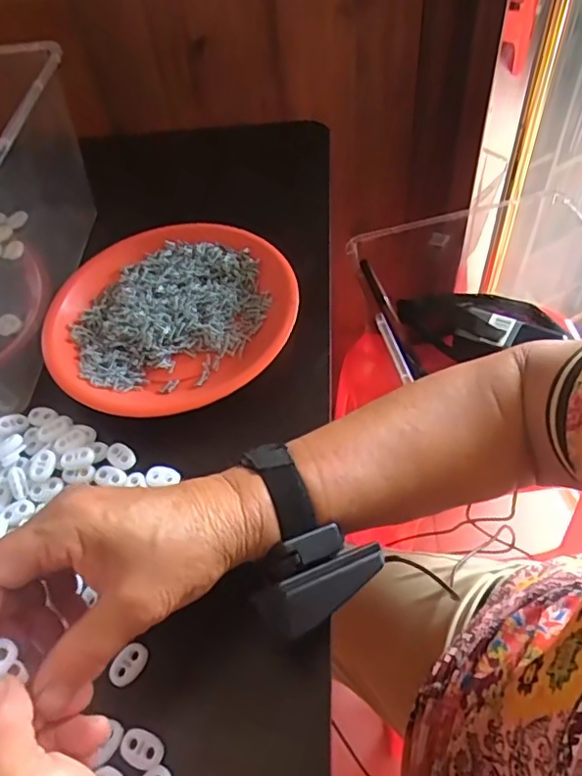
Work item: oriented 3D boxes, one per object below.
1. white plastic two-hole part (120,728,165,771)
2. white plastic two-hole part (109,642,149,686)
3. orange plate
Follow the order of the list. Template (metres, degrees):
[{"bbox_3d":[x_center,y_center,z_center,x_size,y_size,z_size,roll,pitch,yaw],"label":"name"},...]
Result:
[{"bbox_3d":[-0.075,0.182,0.282,0.022,0.004,0.015,15,57,16],"label":"white plastic two-hole part"},{"bbox_3d":[-0.088,0.151,0.304,0.014,0.004,0.023,28,62,23],"label":"white plastic two-hole part"},{"bbox_3d":[-0.096,-0.062,0.444,0.189,0.026,0.178,-3,54,4],"label":"orange plate"}]

